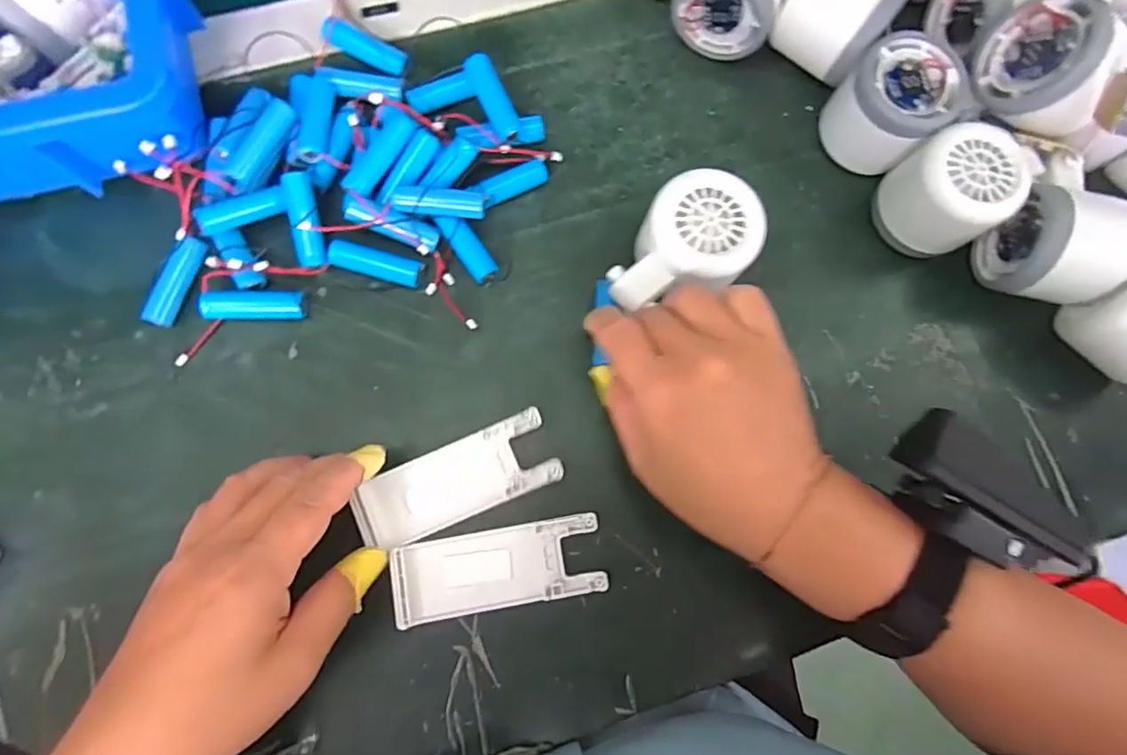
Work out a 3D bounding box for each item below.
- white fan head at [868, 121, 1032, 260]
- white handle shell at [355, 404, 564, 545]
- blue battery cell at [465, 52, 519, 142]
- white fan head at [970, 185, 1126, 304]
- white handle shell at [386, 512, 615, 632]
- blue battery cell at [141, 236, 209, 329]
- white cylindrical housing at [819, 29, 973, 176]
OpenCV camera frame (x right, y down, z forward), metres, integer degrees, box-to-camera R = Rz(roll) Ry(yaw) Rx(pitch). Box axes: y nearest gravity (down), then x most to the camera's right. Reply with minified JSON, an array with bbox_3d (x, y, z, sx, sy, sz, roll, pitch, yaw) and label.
[{"bbox_3d":[0.211,-0.102,0.320,0.057,0.054,0.055,1,81,-4],"label":"white fan head"},{"bbox_3d":[-0.056,0.055,0.301,0.104,0.011,0.038,-23,85,-7],"label":"white handle shell"},{"bbox_3d":[-0.040,-0.159,0.324,0.014,0.012,0.052,-24,83,-7],"label":"blue battery cell"},{"bbox_3d":[0.271,-0.072,0.315,0.050,0.052,0.061,4,80,-3],"label":"white fan head"},{"bbox_3d":[-0.033,0.099,0.295,0.104,0.014,0.039,-9,84,-4],"label":"white handle shell"},{"bbox_3d":[-0.208,-0.051,0.306,0.015,0.013,0.050,26,80,1],"label":"blue battery cell"},{"bbox_3d":[0.187,-0.155,0.329,0.059,0.051,0.058,1,81,-4],"label":"white cylindrical housing"}]

